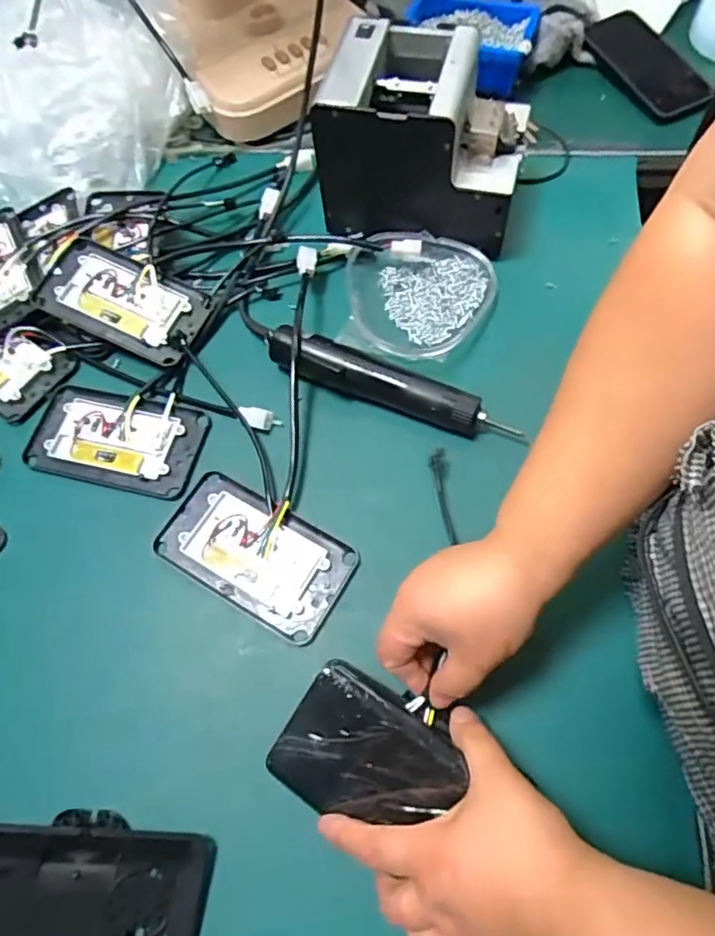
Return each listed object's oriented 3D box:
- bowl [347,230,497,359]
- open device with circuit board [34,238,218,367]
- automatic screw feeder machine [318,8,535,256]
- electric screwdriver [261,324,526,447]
[{"bbox_3d":[0.062,-0.164,0.567,0.133,0.031,0.146,-2,66,4],"label":"bowl"},{"bbox_3d":[-0.227,-0.163,0.578,0.158,0.030,0.085,24,70,15],"label":"open device with circuit board"},{"bbox_3d":[0.062,-0.306,0.563,0.174,0.142,0.129,8,67,8],"label":"automatic screw feeder machine"},{"bbox_3d":[0.029,-0.069,0.523,0.233,0.033,0.034,24,70,15],"label":"electric screwdriver"}]

